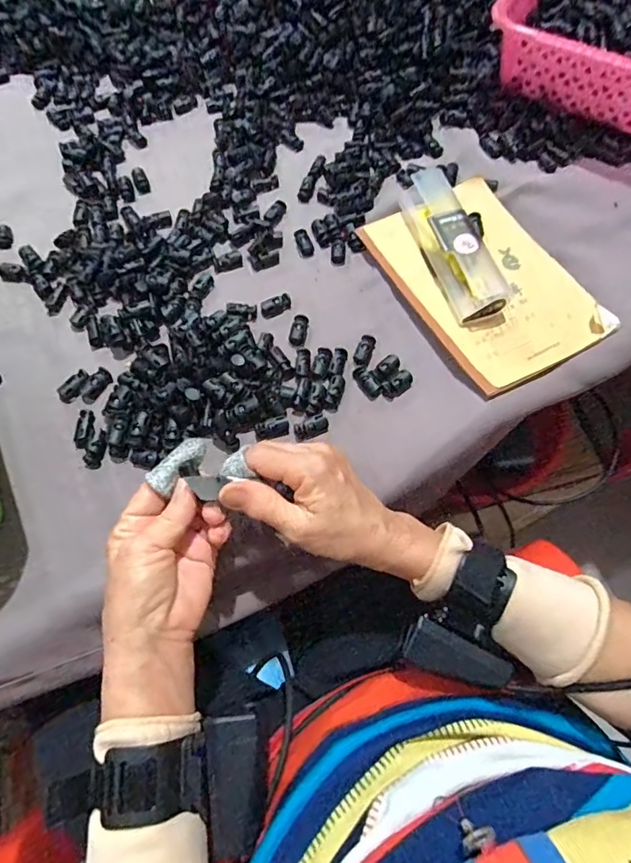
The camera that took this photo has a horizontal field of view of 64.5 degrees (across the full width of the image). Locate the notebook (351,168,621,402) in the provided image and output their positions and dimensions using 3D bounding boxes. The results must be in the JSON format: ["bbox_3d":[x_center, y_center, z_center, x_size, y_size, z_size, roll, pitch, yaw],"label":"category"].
[{"bbox_3d":[0.153,-0.141,0.459,0.145,0.011,0.205,-27,69,-11],"label":"notebook"}]

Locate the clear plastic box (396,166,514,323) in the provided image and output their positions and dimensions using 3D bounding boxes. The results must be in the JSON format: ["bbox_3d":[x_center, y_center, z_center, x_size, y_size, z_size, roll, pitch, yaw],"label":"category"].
[{"bbox_3d":[0.124,-0.173,0.457,0.045,0.035,0.156,-15,67,-8],"label":"clear plastic box"}]

